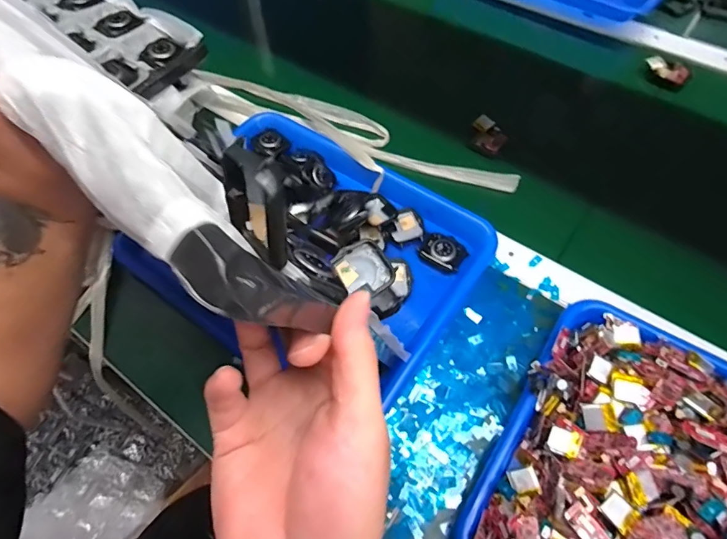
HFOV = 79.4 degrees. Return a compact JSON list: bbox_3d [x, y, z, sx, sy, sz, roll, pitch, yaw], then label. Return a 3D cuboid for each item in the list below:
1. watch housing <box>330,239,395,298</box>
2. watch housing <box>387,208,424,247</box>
[{"bbox_3d":[0.001,0.001,0.302,0.034,0.012,0.038,-35,84,-2],"label":"watch housing"},{"bbox_3d":[0.045,-0.046,0.466,0.035,0.006,0.039,-15,61,-4],"label":"watch housing"}]

